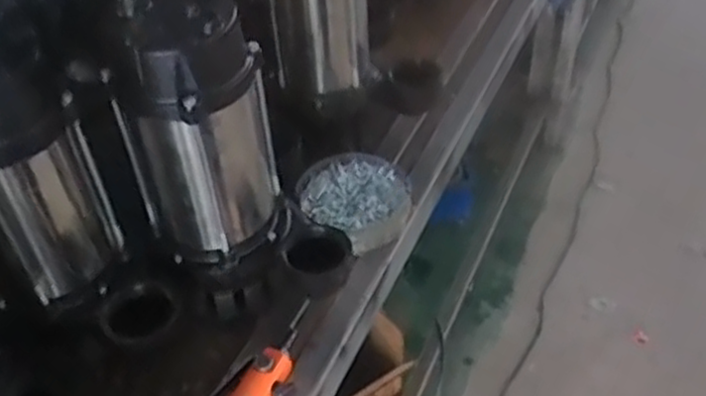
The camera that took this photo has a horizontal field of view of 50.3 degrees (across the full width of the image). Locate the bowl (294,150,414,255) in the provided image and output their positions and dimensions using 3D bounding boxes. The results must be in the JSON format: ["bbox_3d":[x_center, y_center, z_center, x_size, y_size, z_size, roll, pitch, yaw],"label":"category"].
[{"bbox_3d":[0.001,-0.001,0.930,0.145,0.038,0.127,32,53,32],"label":"bowl"}]

